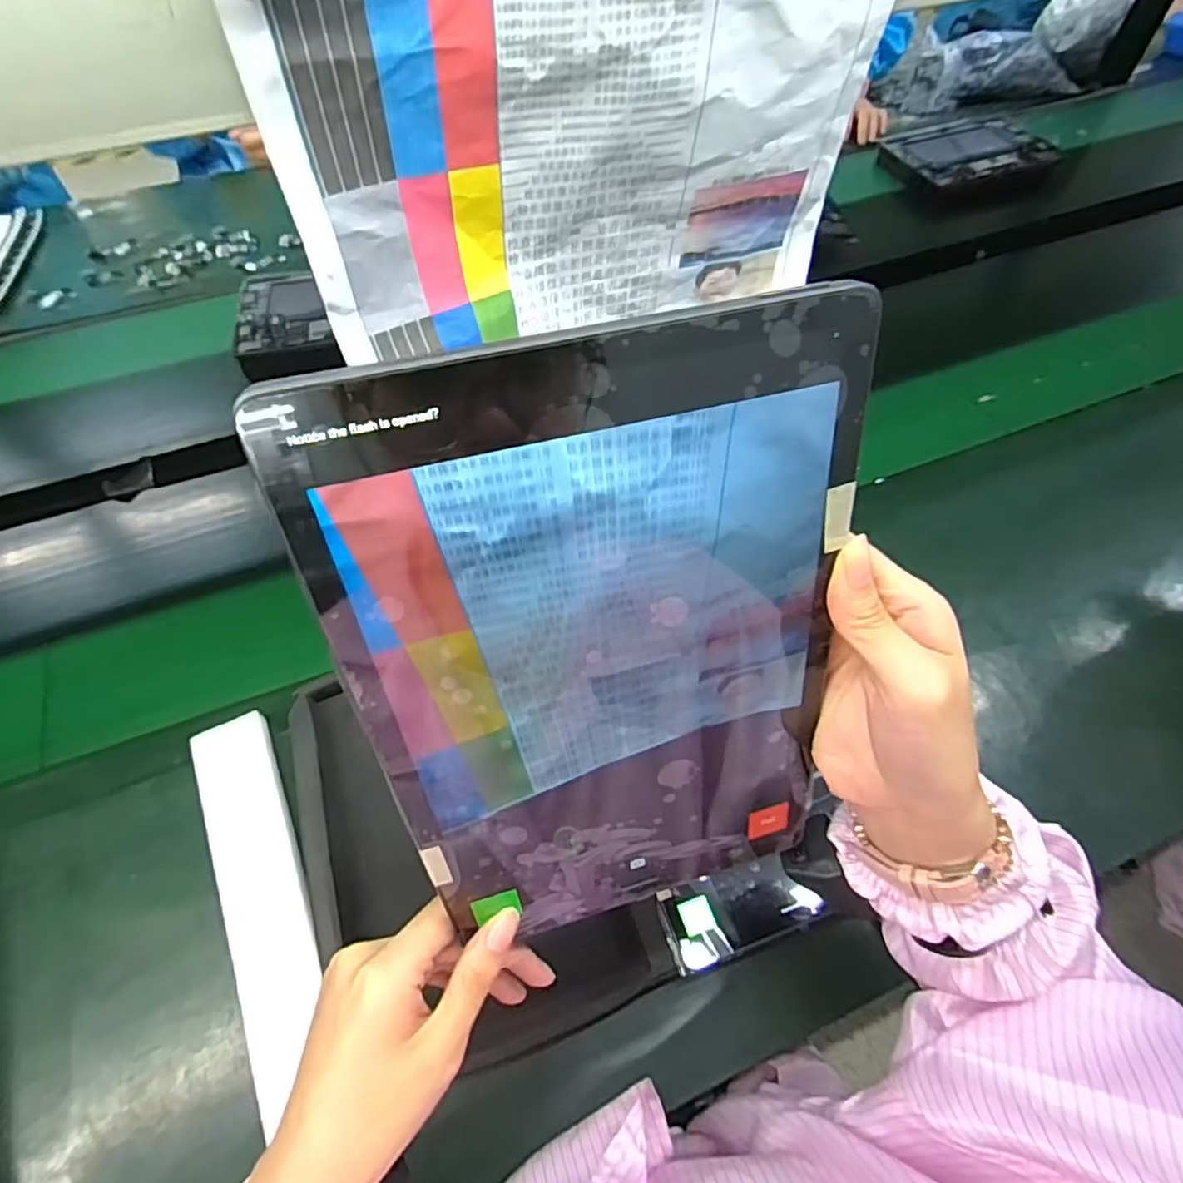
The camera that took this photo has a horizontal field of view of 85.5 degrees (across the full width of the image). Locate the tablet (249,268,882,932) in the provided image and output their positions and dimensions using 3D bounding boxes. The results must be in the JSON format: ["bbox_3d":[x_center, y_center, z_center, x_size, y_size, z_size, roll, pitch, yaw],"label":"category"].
[{"bbox_3d":[0.010,0.037,0.227,0.164,0.246,0.005,-13,35,-8],"label":"tablet"}]

